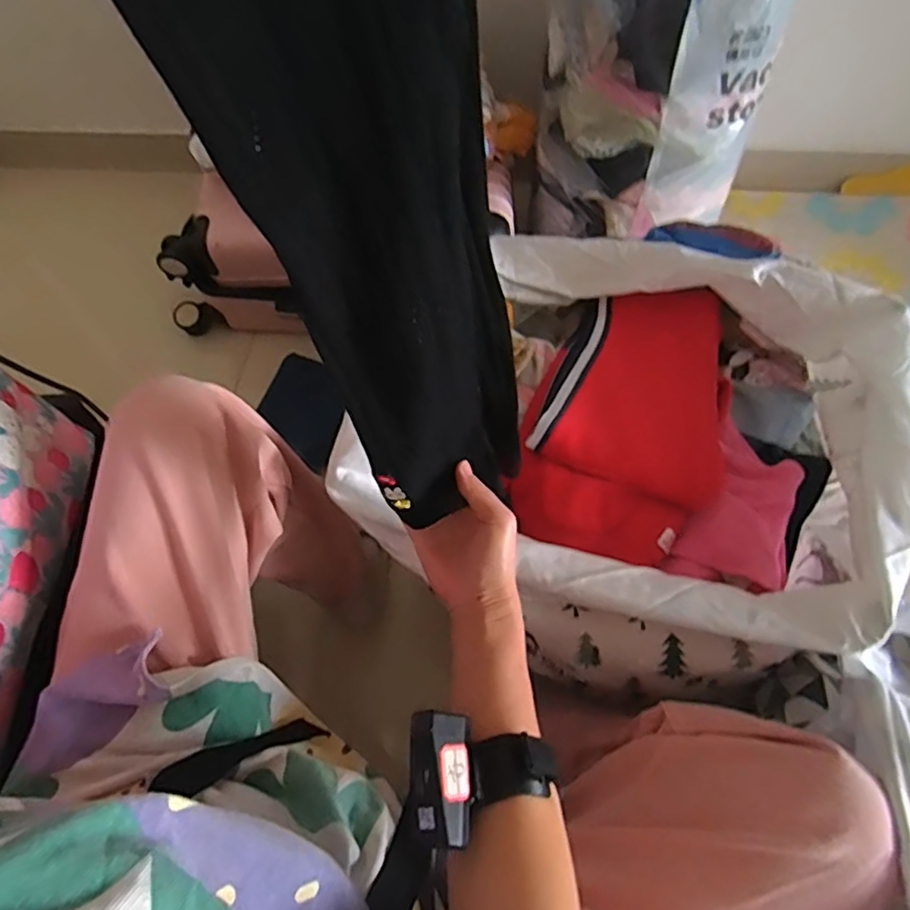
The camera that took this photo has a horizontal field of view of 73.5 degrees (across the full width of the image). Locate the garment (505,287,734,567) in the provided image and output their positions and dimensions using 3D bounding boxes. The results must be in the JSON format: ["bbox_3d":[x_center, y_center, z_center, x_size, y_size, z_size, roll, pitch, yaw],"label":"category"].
[{"bbox_3d":[0.192,-0.054,0.662,0.208,0.070,0.362,21,64,14],"label":"garment"}]

